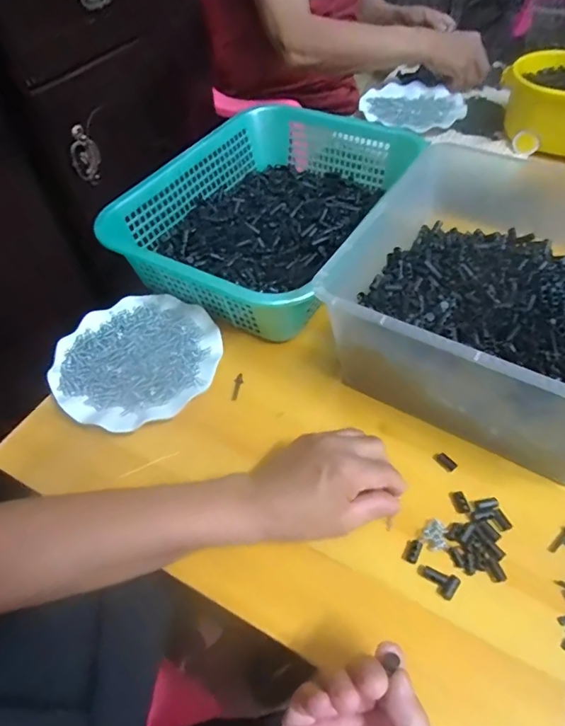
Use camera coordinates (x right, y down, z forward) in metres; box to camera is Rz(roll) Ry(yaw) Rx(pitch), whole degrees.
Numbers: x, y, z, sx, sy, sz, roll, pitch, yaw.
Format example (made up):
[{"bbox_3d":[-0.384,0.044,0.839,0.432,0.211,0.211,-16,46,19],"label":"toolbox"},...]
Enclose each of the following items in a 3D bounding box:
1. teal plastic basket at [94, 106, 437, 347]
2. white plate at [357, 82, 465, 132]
[{"bbox_3d":[-0.001,-0.213,0.647,0.300,0.085,0.413,23,56,21],"label":"teal plastic basket"},{"bbox_3d":[0.248,-0.477,0.891,0.185,0.017,0.177,-2,51,2],"label":"white plate"}]

